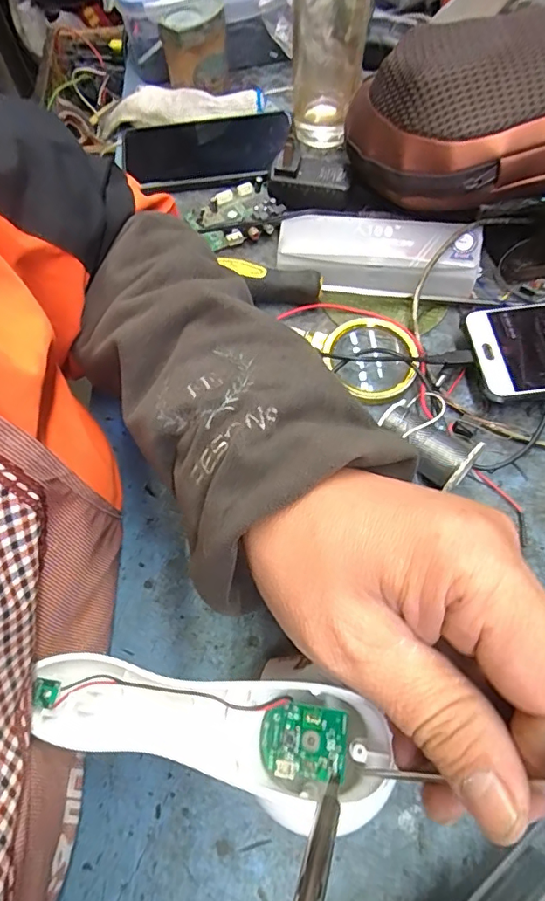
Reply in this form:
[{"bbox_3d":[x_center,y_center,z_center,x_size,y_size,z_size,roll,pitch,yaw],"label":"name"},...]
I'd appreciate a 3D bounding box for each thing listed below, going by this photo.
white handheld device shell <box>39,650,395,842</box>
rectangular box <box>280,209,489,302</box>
[{"bbox_3d":[-0.028,0.123,0.224,0.157,0.039,0.052,12,66,7],"label":"white handheld device shell"},{"bbox_3d":[0.081,-0.150,0.391,0.150,0.036,0.057,13,66,8],"label":"rectangular box"}]

